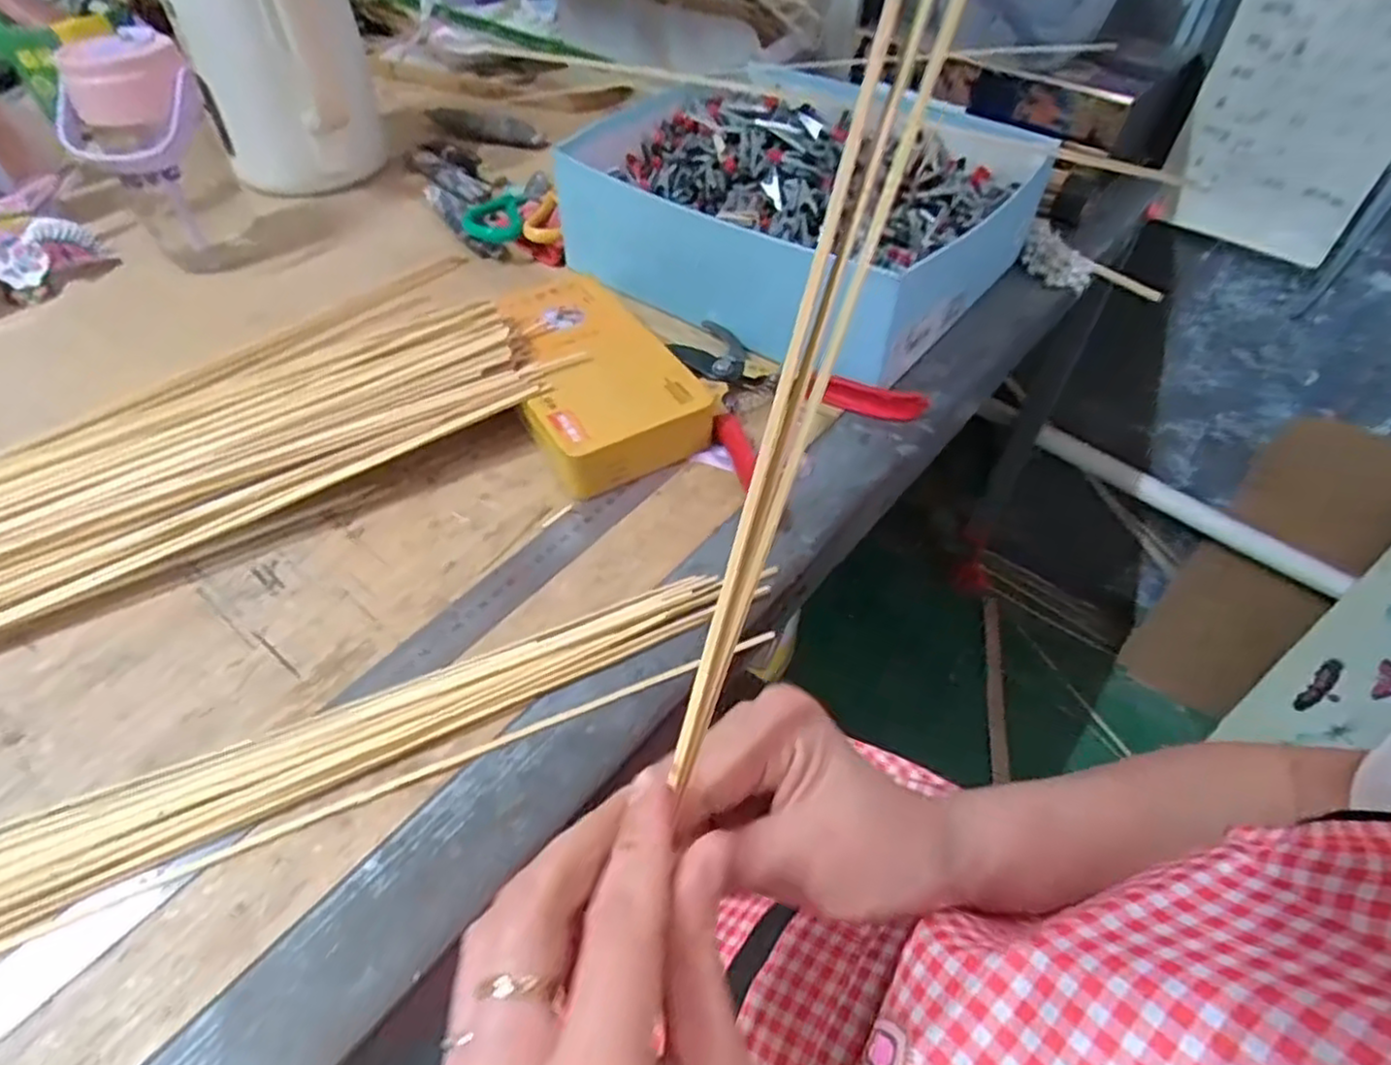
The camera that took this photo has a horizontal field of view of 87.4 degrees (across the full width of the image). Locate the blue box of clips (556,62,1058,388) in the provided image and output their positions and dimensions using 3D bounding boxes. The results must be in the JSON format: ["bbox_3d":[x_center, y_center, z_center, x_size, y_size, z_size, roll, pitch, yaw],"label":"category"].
[{"bbox_3d":[0.078,-0.269,0.597,0.330,0.094,0.277,30,55,22],"label":"blue box of clips"}]

